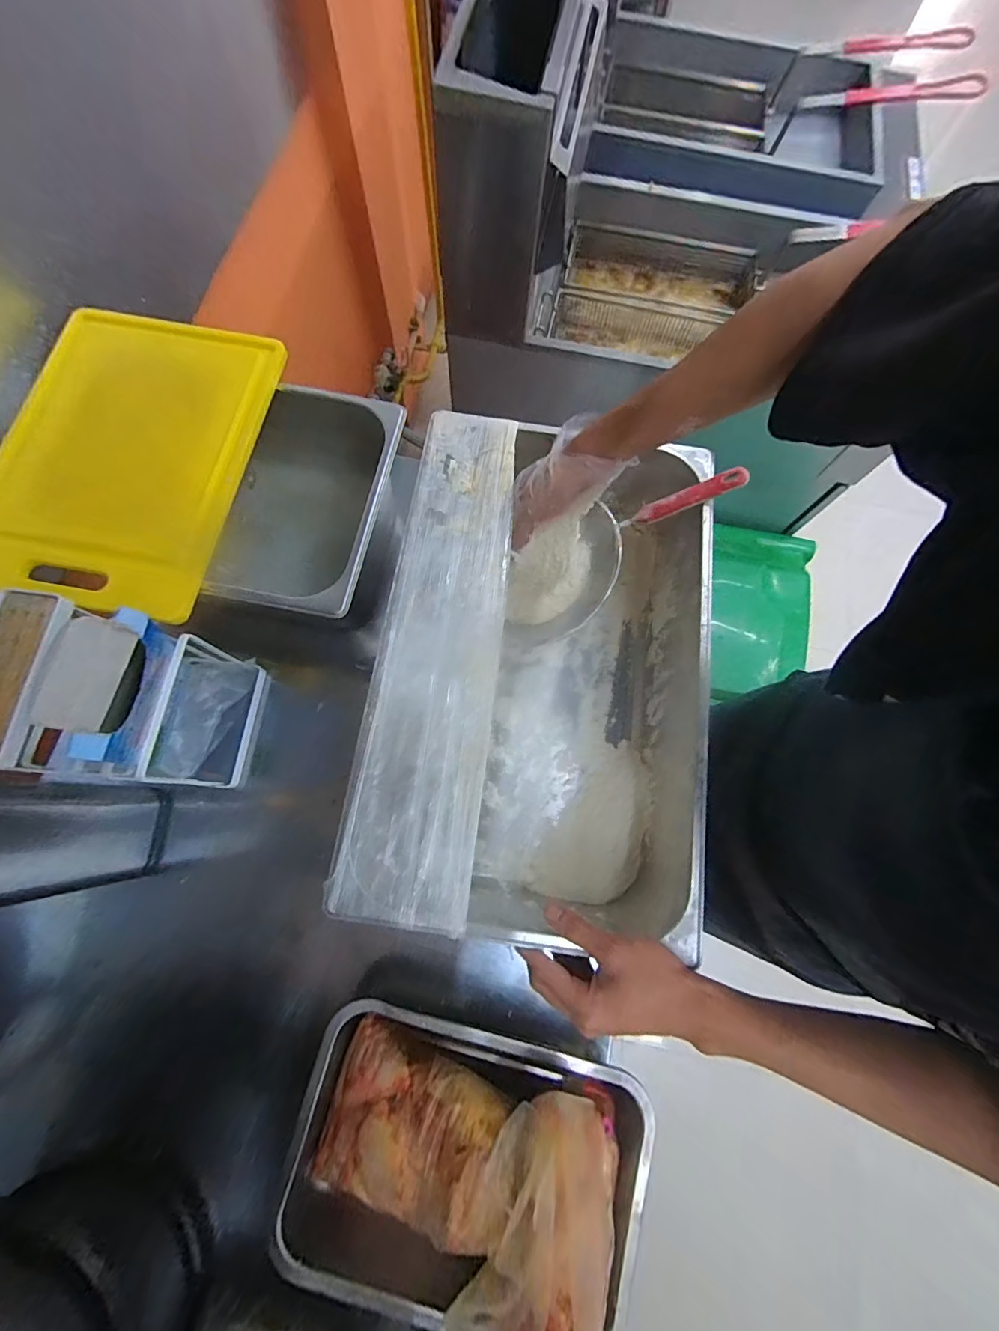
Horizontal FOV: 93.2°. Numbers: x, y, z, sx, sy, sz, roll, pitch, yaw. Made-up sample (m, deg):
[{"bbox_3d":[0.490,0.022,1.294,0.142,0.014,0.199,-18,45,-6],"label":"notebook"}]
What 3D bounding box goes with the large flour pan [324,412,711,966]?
[{"bbox_3d":[0.036,0.003,0.532,0.299,0.159,0.515,9,74,0],"label":"large flour pan"}]

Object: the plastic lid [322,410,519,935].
[{"bbox_3d":[-0.057,-0.030,0.455,0.115,0.013,0.501,7,74,0],"label":"plastic lid"}]

